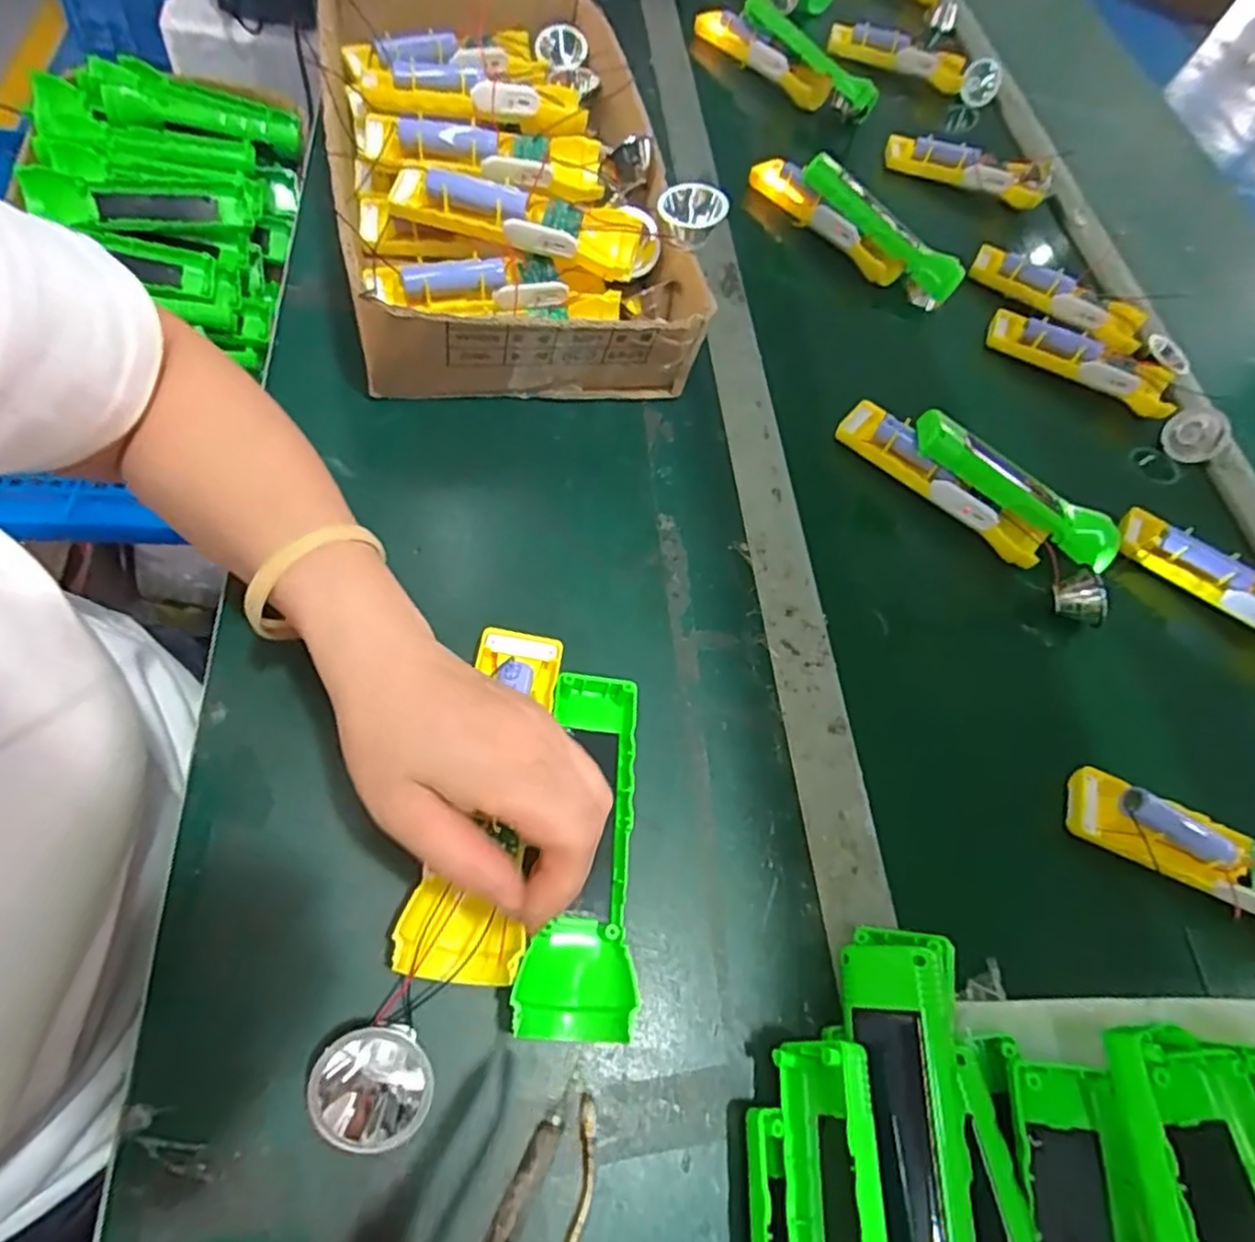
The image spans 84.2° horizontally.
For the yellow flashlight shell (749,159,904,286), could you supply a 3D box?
[{"bbox_3d":[0.174,-0.360,0.619,0.032,0.040,0.159,-33,69,-20],"label":"yellow flashlight shell"}]

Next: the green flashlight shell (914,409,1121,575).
[{"bbox_3d":[0.271,-0.091,0.482,0.163,0.027,0.041,29,62,-9],"label":"green flashlight shell"}]

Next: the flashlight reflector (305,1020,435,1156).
[{"bbox_3d":[-0.099,0.180,0.266,0.037,0.031,0.041,-31,68,-19],"label":"flashlight reflector"}]

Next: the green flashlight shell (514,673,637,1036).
[{"bbox_3d":[-0.019,0.107,0.336,0.049,0.026,0.163,5,61,-1],"label":"green flashlight shell"}]

